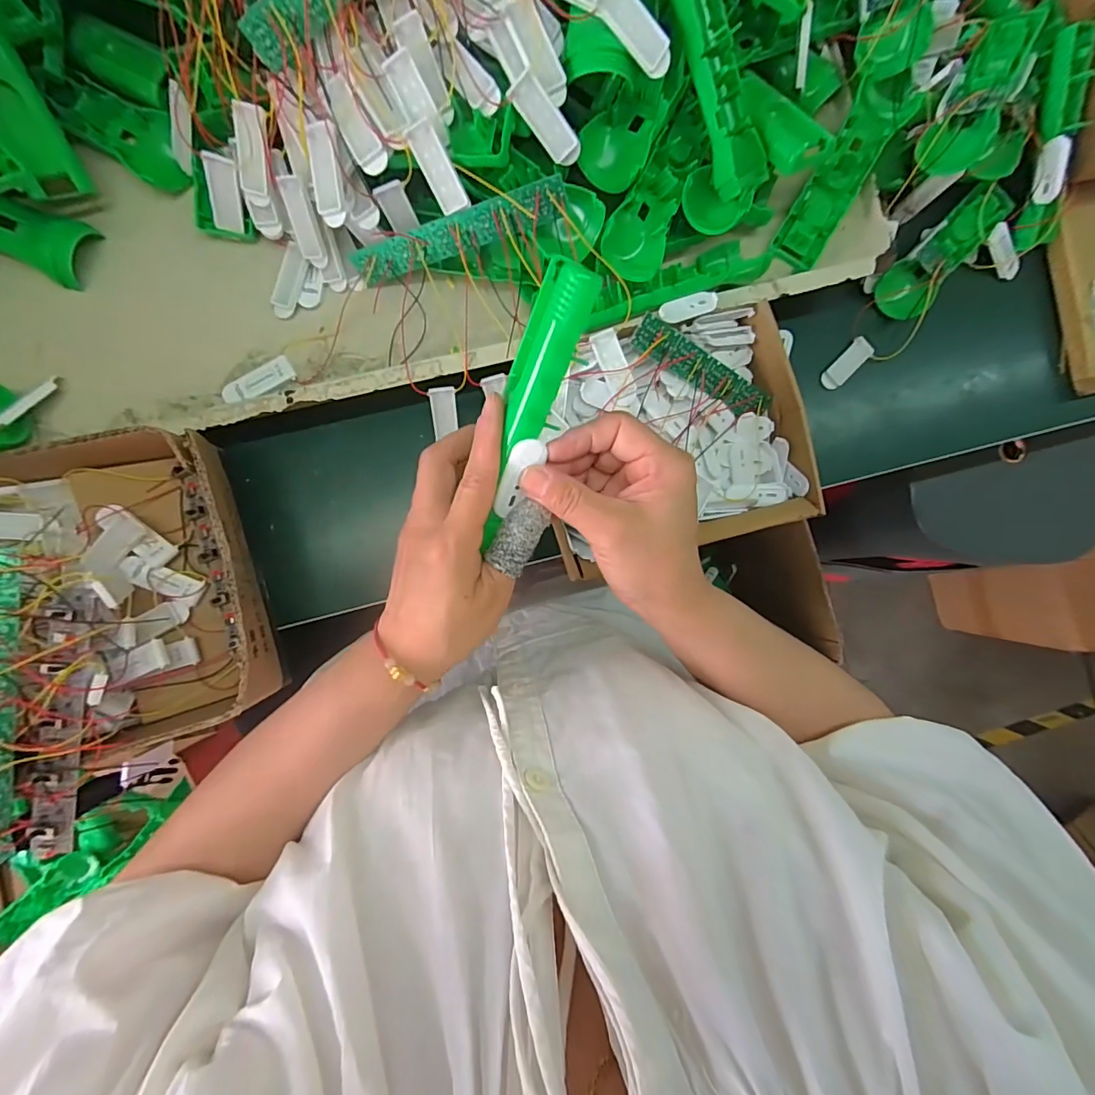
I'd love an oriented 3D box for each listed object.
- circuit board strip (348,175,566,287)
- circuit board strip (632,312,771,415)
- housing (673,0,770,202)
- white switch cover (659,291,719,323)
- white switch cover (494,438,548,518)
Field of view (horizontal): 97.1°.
[{"bbox_3d":[-0.067,-0.230,0.357,0.168,0.023,0.019,-7,91,20],"label":"circuit board strip"},{"bbox_3d":[0.130,-0.144,0.396,0.137,0.007,0.025,23,113,-22],"label":"circuit board strip"},{"bbox_3d":[0.111,-0.322,0.323,0.047,0.027,0.154,-36,120,-4],"label":"housing"},{"bbox_3d":[0.113,-0.193,0.388,0.051,0.010,0.019,-24,93,-5],"label":"white switch cover"},{"bbox_3d":[-0.016,-0.036,0.252,0.015,0.007,0.045,27,119,-5],"label":"white switch cover"}]

